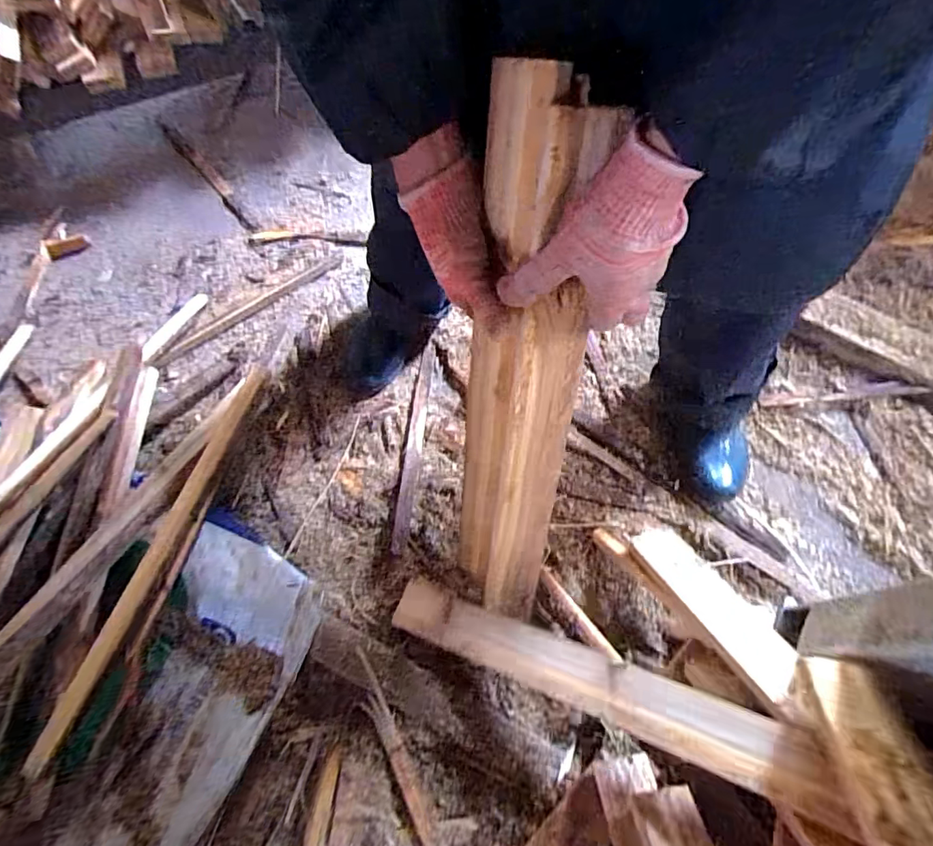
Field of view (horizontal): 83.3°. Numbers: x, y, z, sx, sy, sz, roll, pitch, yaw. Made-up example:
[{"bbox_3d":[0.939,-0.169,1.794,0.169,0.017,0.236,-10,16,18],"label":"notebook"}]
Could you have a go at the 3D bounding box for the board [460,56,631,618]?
[{"bbox_3d":[0.040,-0.015,0.461,0.095,0.491,0.031,23,37,26],"label":"board"}]

